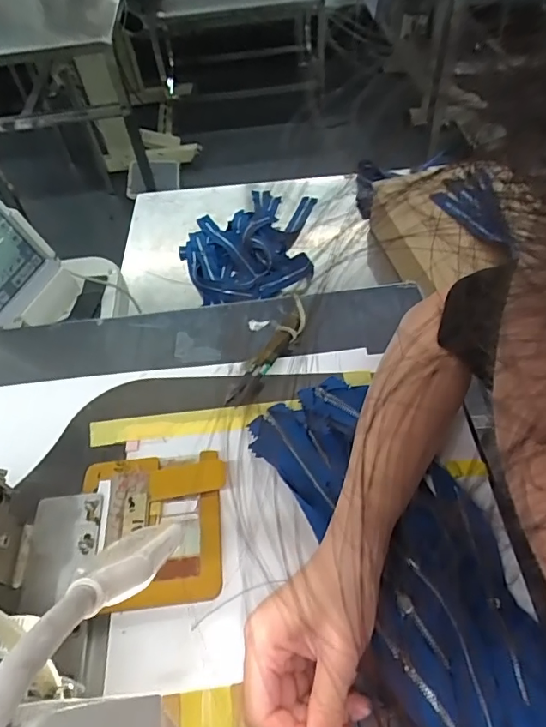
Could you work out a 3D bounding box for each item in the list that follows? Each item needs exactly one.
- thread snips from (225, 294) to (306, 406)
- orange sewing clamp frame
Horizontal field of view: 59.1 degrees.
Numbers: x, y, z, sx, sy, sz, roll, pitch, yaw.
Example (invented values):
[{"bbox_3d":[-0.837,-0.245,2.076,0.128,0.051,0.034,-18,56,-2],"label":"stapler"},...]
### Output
[{"bbox_3d":[0.001,-0.018,0.462,0.027,0.008,0.135,23,59,21],"label":"thread snips"},{"bbox_3d":[-0.093,0.121,0.365,0.111,0.014,0.114,-5,53,1],"label":"orange sewing clamp frame"}]

